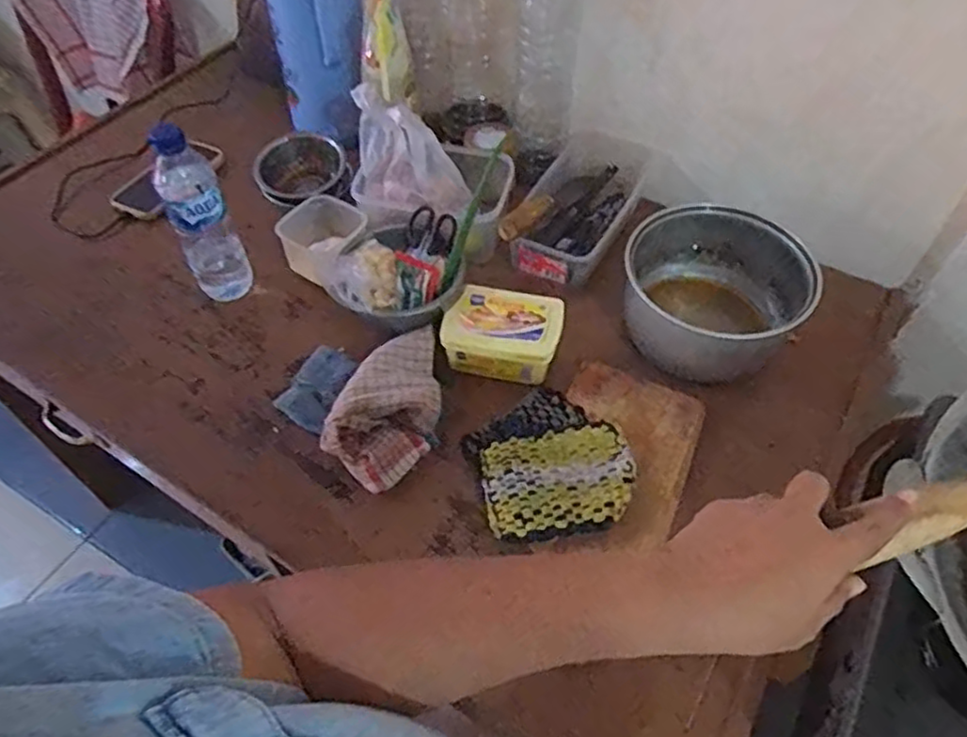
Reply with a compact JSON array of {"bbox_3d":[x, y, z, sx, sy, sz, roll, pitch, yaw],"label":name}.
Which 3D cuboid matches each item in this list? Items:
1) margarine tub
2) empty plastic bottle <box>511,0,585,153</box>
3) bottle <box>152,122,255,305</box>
[{"bbox_3d":[0.025,-0.046,0.780,0.128,0.052,0.100,11,54,8],"label":"margarine tub"},{"bbox_3d":[0.084,-0.438,0.913,0.081,0.270,0.096,1,53,1],"label":"empty plastic bottle"},{"bbox_3d":[-0.328,-0.168,0.787,0.064,0.214,0.070,-23,57,-16],"label":"bottle"}]

